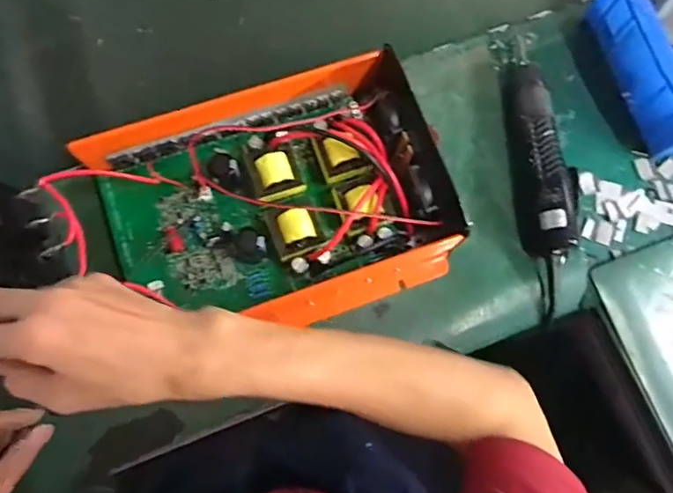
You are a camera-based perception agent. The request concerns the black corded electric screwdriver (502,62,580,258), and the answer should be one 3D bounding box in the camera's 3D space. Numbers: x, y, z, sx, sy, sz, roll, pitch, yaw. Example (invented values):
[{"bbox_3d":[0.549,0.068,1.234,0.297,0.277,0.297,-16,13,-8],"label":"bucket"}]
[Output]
[{"bbox_3d":[0.204,-0.096,0.508,0.047,0.040,0.215,0,75,-2],"label":"black corded electric screwdriver"}]

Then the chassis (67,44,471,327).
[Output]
[{"bbox_3d":[-0.066,-0.040,0.463,0.314,0.078,0.227,-20,76,-7],"label":"chassis"}]

